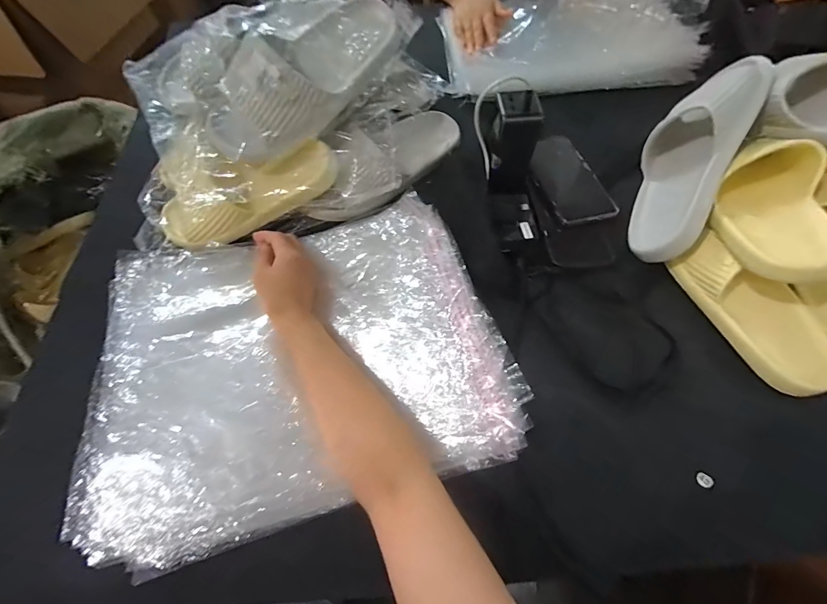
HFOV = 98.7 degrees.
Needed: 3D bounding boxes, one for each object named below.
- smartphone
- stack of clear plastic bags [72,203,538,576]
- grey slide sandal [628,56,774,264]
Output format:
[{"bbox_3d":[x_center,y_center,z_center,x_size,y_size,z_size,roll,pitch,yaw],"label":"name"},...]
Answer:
[{"bbox_3d":[0.210,-0.171,0.491,0.081,0.006,0.153,-17,64,-5],"label":"smartphone"},{"bbox_3d":[-0.121,0.049,0.386,0.407,0.047,0.319,-15,64,-4],"label":"stack of clear plastic bags"},{"bbox_3d":[0.332,-0.174,0.430,0.082,0.080,0.254,22,94,13],"label":"grey slide sandal"}]

